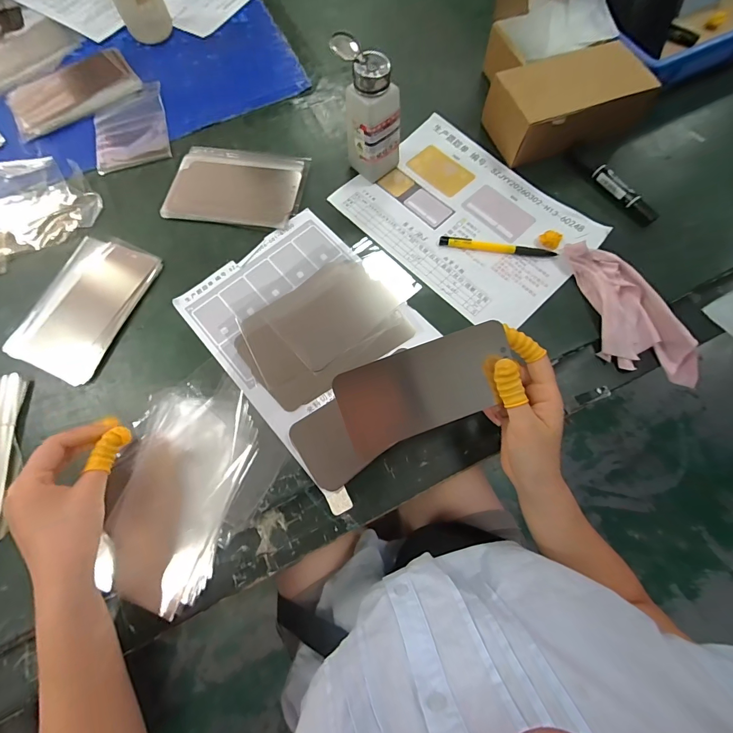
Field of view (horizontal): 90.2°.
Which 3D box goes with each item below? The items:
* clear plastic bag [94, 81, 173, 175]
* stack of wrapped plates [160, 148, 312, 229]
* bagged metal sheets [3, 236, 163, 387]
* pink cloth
[{"bbox_3d":[-0.343,-0.350,0.532,0.100,0.006,0.155,-16,73,-3],"label":"clear plastic bag"},{"bbox_3d":[-0.173,-0.242,0.490,0.176,0.004,0.117,7,73,4],"label":"stack of wrapped plates"},{"bbox_3d":[-0.334,-0.075,0.435,0.115,0.013,0.174,20,75,7],"label":"bagged metal sheets"},{"bbox_3d":[0.291,-0.059,0.411,0.073,0.030,0.189,-25,74,-6],"label":"pink cloth"}]

